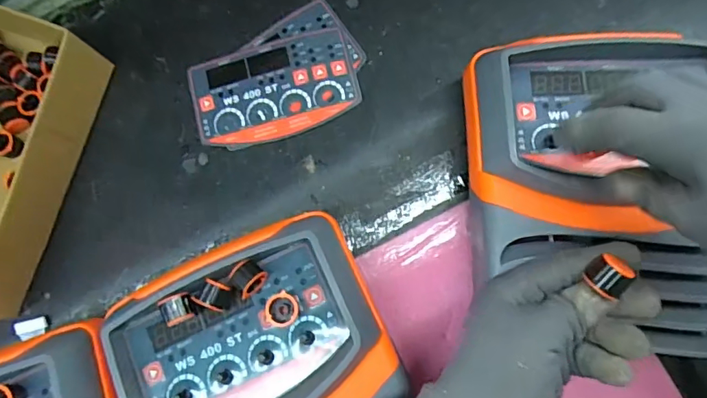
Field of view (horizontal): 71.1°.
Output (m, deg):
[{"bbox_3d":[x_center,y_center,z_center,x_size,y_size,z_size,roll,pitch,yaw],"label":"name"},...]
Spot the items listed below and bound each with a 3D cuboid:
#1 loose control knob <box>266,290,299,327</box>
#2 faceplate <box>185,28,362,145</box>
[{"bbox_3d":[-0.049,0.079,0.355,0.023,0.019,0.022,-1,83,5],"label":"loose control knob"},{"bbox_3d":[-0.074,-0.101,0.462,0.151,0.006,0.089,-13,83,5],"label":"faceplate"}]

